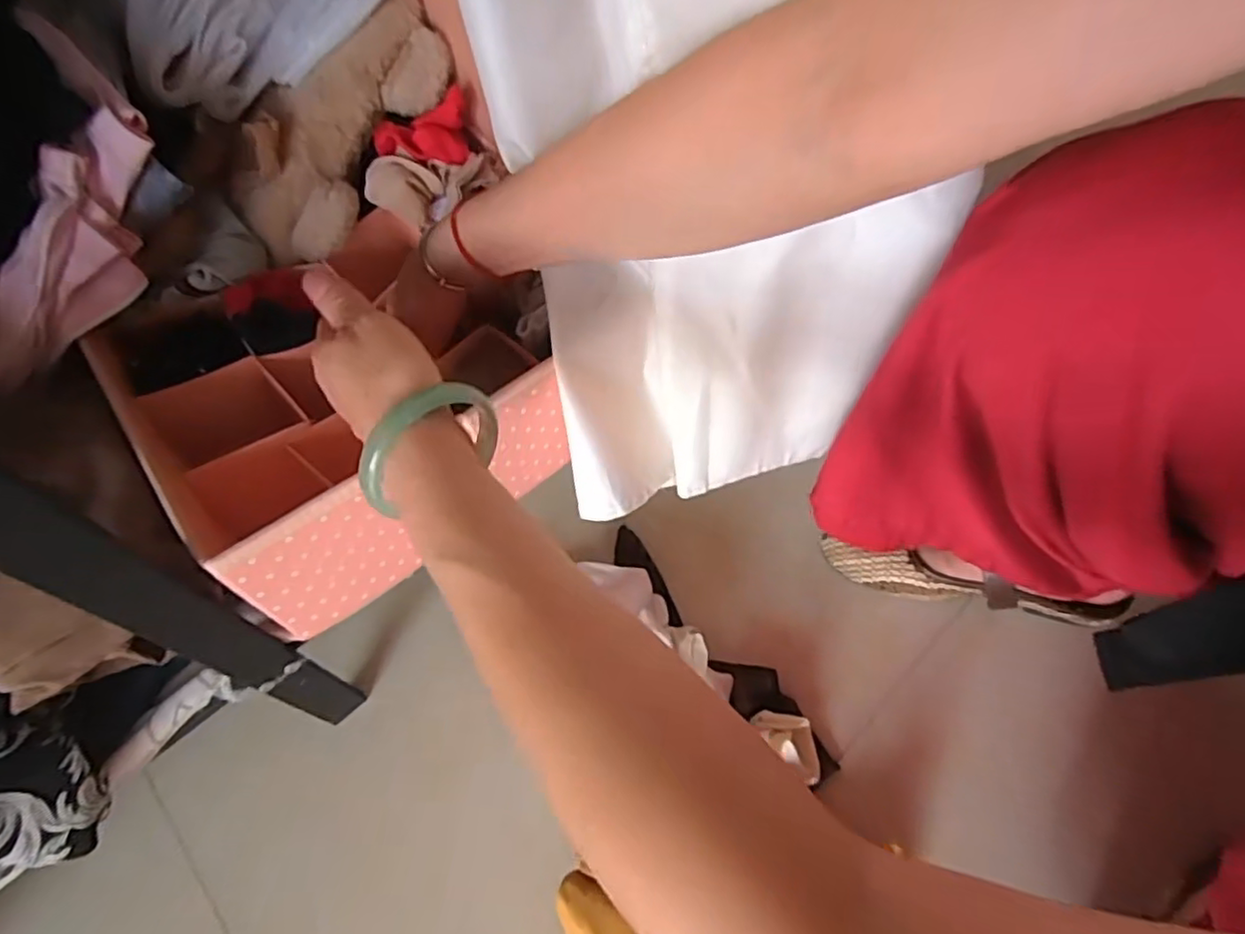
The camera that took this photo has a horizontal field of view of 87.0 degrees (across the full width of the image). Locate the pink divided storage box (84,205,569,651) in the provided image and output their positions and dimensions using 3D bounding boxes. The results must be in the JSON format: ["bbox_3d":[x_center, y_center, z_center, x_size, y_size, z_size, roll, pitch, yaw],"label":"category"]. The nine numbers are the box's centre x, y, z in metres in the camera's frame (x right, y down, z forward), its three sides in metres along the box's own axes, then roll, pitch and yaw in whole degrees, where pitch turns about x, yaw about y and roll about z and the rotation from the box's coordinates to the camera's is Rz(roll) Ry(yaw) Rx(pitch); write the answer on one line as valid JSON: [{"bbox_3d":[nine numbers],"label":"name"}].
[{"bbox_3d":[-0.181,-0.054,0.448,0.231,0.097,0.225,-33,61,-20],"label":"pink divided storage box"}]

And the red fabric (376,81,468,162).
[{"bbox_3d":[-0.148,-0.250,0.488,0.069,0.032,0.042,-14,56,-9],"label":"red fabric"}]

